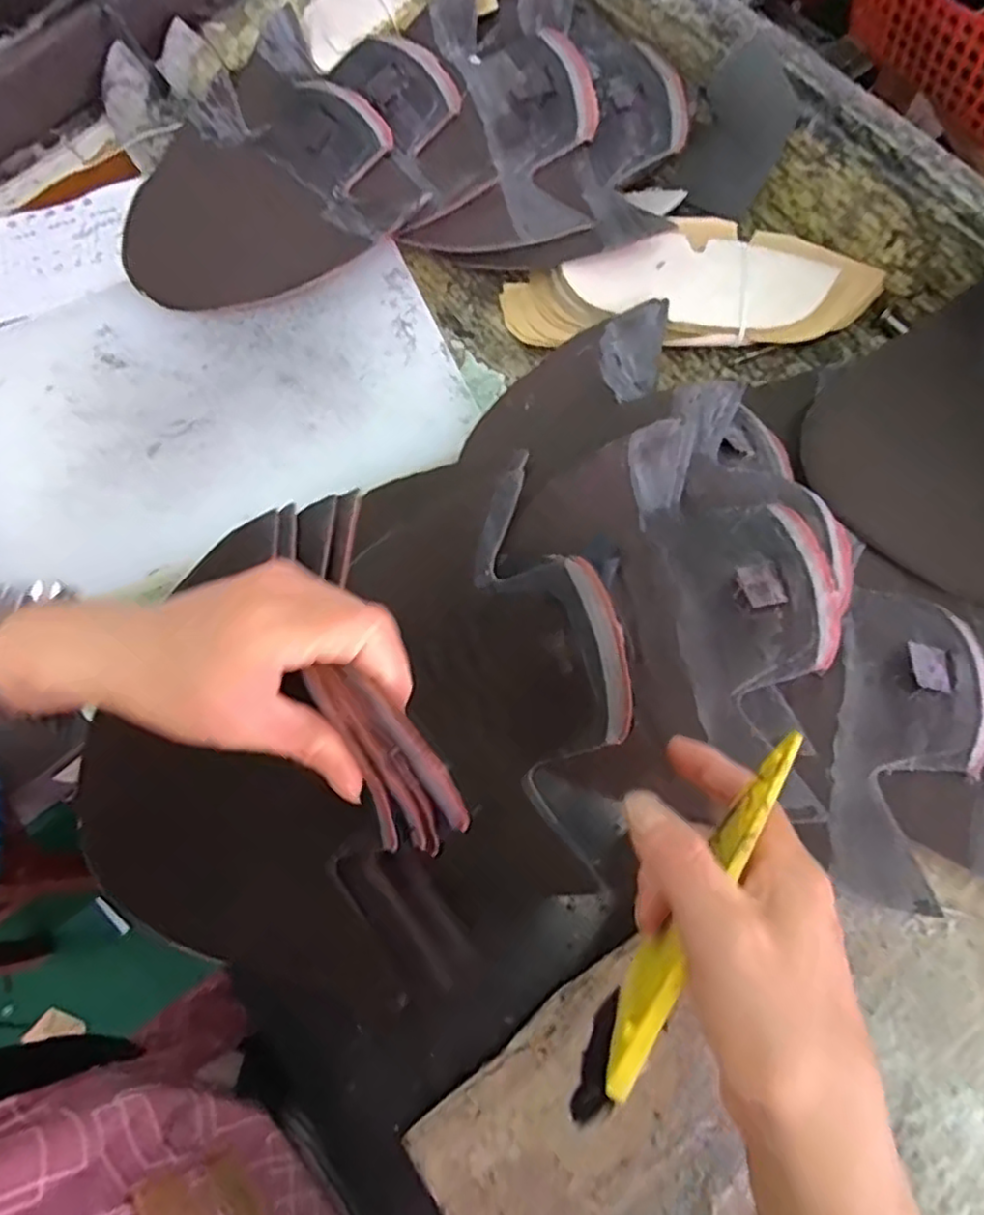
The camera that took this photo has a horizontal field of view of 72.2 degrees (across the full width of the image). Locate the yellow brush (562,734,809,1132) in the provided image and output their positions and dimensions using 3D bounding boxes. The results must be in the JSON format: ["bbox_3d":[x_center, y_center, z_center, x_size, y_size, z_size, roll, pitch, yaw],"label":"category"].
[{"bbox_3d":[0.066,0.105,0.227,0.015,0.023,0.141,31,87,12],"label":"yellow brush"}]

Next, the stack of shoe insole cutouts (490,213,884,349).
[{"bbox_3d":[0.120,-0.199,0.417,0.220,0.031,0.080,0,71,2],"label":"stack of shoe insole cutouts"}]

